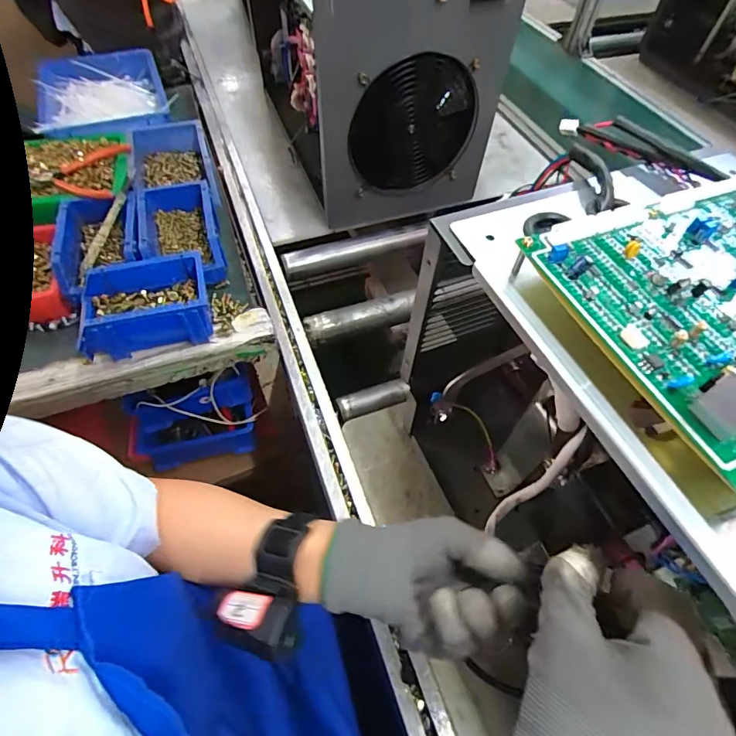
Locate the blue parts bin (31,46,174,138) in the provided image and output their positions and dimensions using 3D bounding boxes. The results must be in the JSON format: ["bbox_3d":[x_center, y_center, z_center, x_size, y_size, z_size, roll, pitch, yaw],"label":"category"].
[{"bbox_3d":[-0.511,-0.520,0.838,0.218,0.055,0.317,-18,59,-13],"label":"blue parts bin"}]

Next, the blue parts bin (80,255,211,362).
[{"bbox_3d":[-0.289,-0.079,0.562,0.154,0.073,0.109,-14,58,-10],"label":"blue parts bin"}]

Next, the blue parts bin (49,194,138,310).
[{"bbox_3d":[-0.378,-0.179,0.623,0.101,0.059,0.167,-13,58,-10],"label":"blue parts bin"}]

